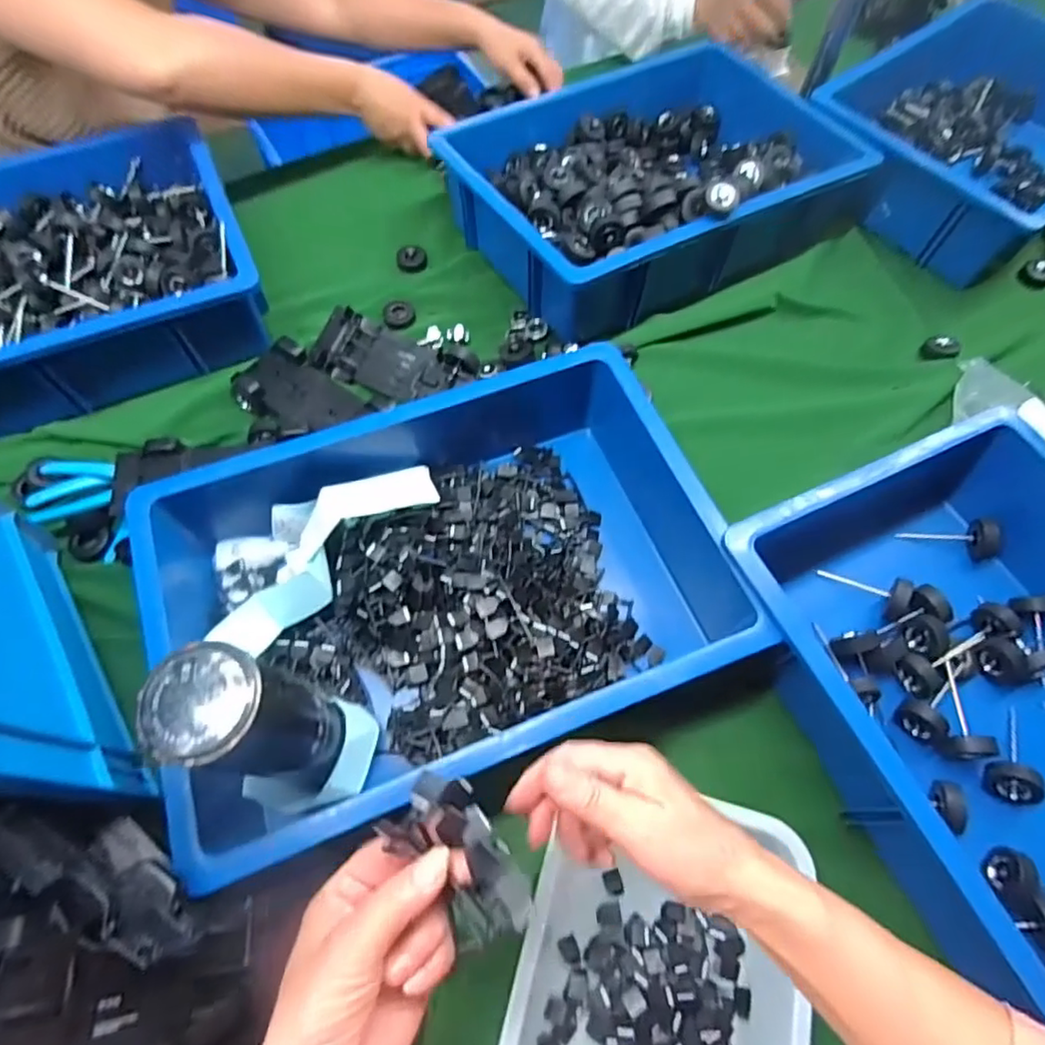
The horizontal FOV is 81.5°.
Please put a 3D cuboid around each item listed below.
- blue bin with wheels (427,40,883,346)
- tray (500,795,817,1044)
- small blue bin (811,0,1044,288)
[{"bbox_3d":[0.158,-0.421,0.759,0.449,0.121,0.310,-29,67,-15],"label":"blue bin with wheels"},{"bbox_3d":[0.089,0.327,0.420,0.185,0.063,0.255,15,63,6],"label":"tray"},{"bbox_3d":[0.639,-0.549,0.841,0.504,0.109,0.313,-39,70,-19],"label":"small blue bin"}]

